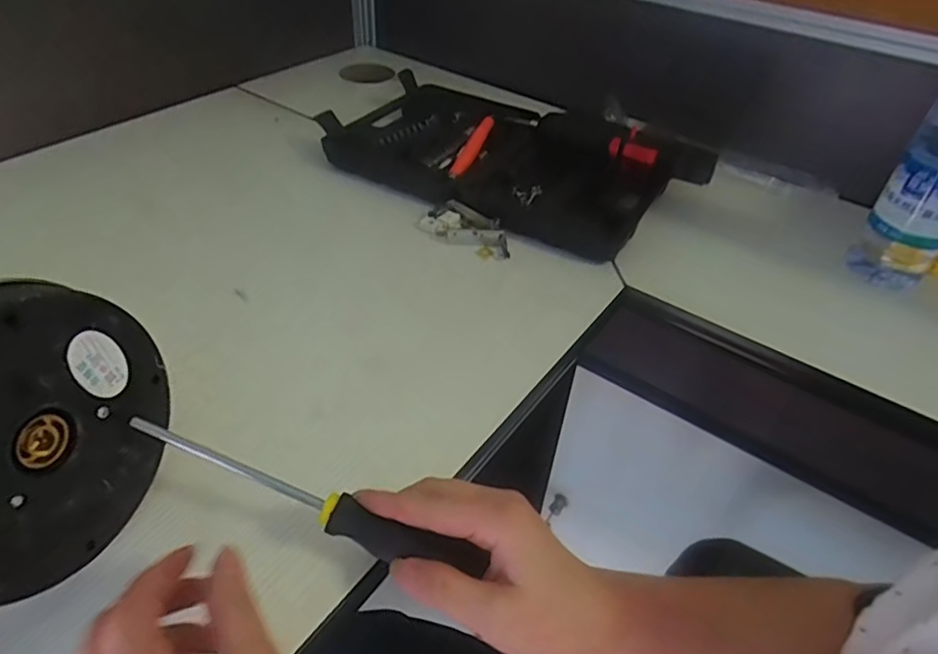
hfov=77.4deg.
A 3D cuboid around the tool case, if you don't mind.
[{"bbox_3d":[0.040,-0.187,0.617,0.391,0.071,0.212,25,46,21],"label":"tool case"}]

